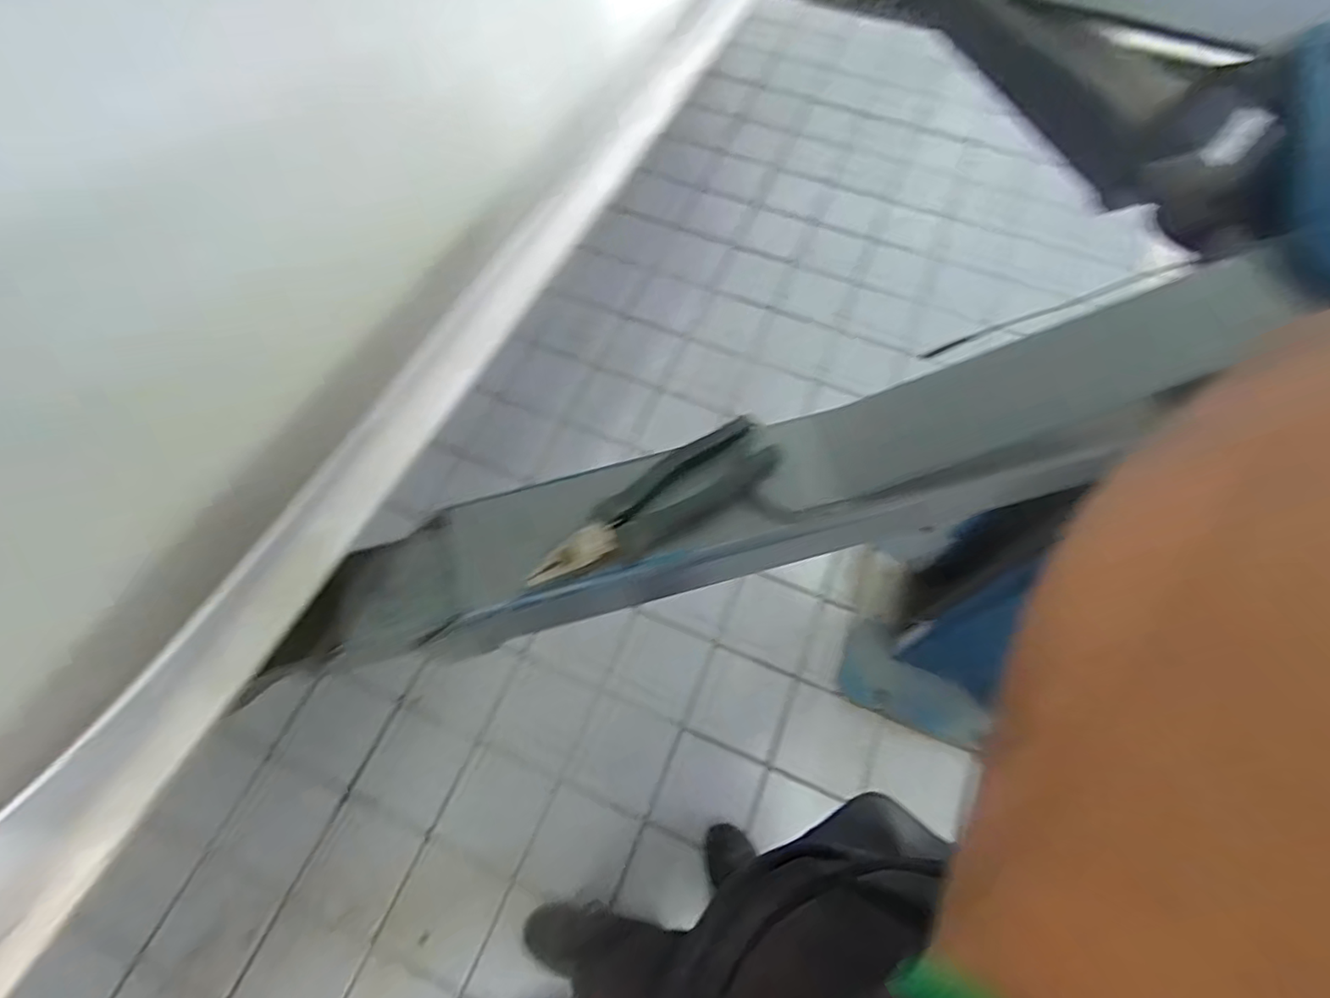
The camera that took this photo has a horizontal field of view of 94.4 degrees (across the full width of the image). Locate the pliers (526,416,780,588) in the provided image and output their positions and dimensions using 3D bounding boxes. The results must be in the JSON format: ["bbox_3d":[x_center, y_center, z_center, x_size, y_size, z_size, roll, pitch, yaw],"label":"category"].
[{"bbox_3d":[-0.008,0.005,0.460,0.199,0.016,0.052,-31,89,-9],"label":"pliers"}]

